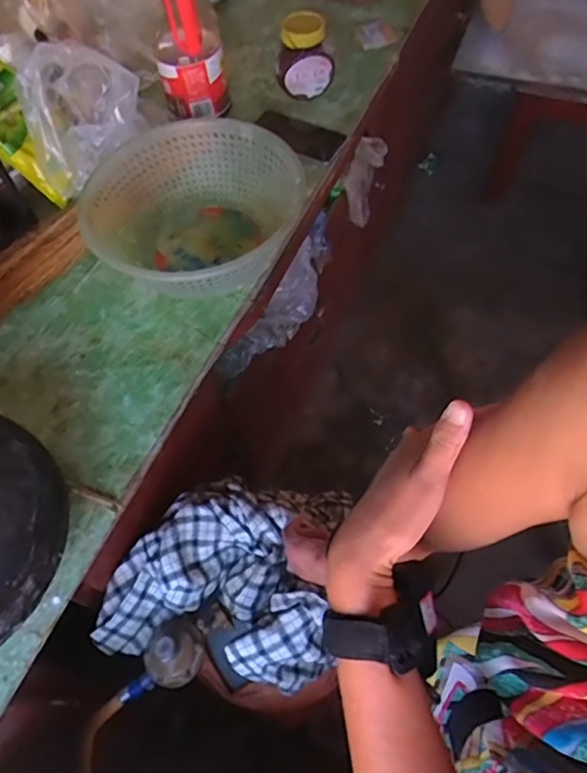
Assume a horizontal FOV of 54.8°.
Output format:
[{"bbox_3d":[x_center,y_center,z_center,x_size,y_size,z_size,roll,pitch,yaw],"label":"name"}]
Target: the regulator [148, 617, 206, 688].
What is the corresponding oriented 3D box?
[{"bbox_3d":[-0.165,0.358,0.767,0.083,0.046,0.087,28,68,17],"label":"regulator"}]

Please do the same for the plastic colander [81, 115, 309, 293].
[{"bbox_3d":[-0.139,-0.242,0.811,0.288,0.107,0.285,-2,63,3],"label":"plastic colander"}]

